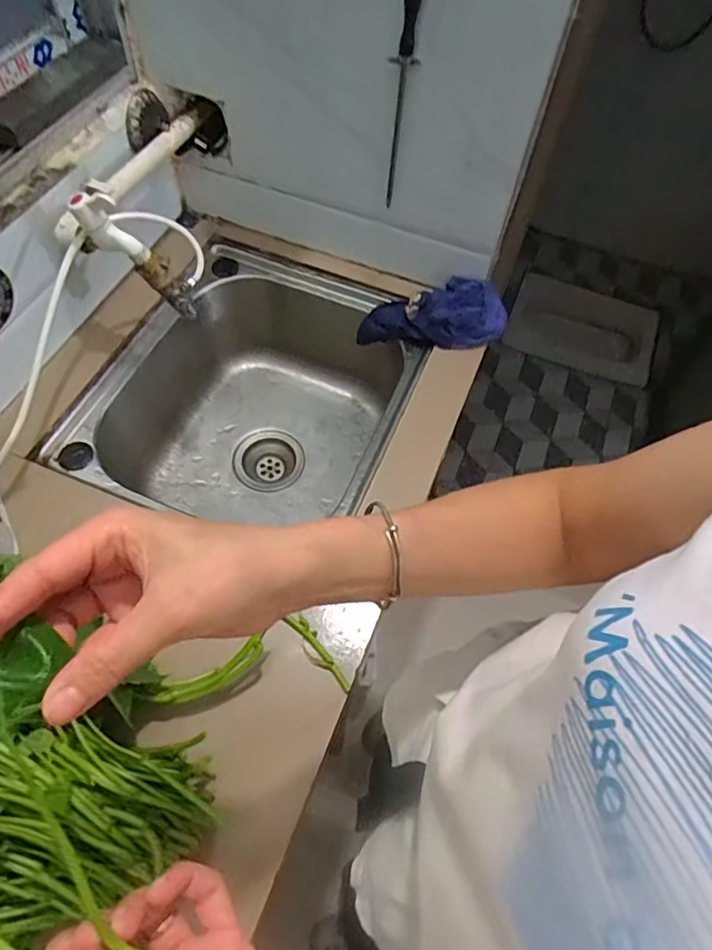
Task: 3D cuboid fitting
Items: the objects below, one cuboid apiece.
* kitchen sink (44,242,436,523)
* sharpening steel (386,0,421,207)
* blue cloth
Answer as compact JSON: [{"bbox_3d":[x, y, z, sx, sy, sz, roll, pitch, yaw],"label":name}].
[{"bbox_3d":[-0.142,-0.082,0.835,0.382,0.205,0.412,20,61,7],"label":"kitchen sink"},{"bbox_3d":[0.048,-0.412,0.627,0.024,0.249,0.017,7,60,0],"label":"sharpening steel"},{"bbox_3d":[0.098,-0.212,0.792,0.202,0.065,0.074,-3,59,16],"label":"blue cloth"}]

